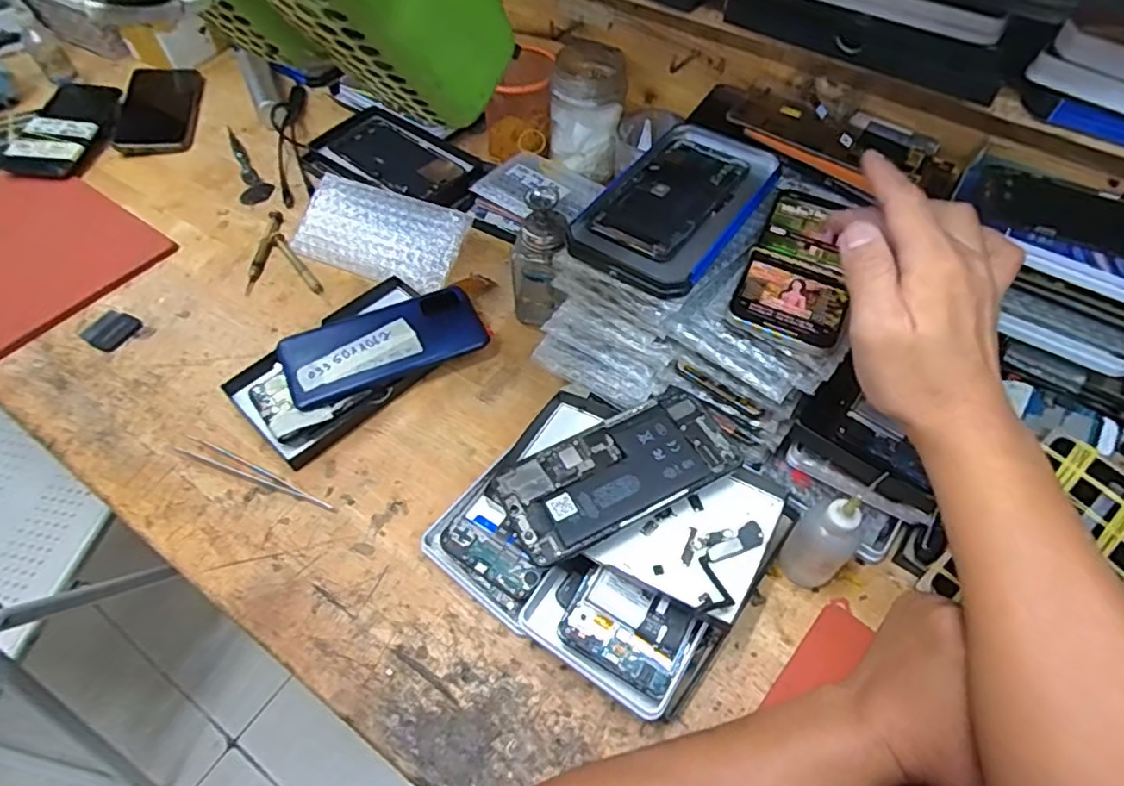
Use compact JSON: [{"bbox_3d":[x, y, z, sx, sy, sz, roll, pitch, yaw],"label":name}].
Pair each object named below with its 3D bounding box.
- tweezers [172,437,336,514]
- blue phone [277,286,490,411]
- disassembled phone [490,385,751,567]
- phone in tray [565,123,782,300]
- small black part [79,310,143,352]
[{"bbox_3d":[-0.230,0.063,0.462,0.138,0.009,0.015,19,58,13],"label":"tweezers"},{"bbox_3d":[-0.151,-0.044,0.517,0.164,0.012,0.075,-22,66,-17],"label":"blue phone"},{"bbox_3d":[0.037,0.052,0.410,0.154,0.005,0.077,-26,56,-14],"label":"disassembled phone"},{"bbox_3d":[0.087,-0.143,0.450,0.098,0.012,0.183,30,61,19],"label":"phone in tray"},{"bbox_3d":[-0.405,-0.057,0.551,0.040,0.007,0.041,27,60,18],"label":"small black part"}]

